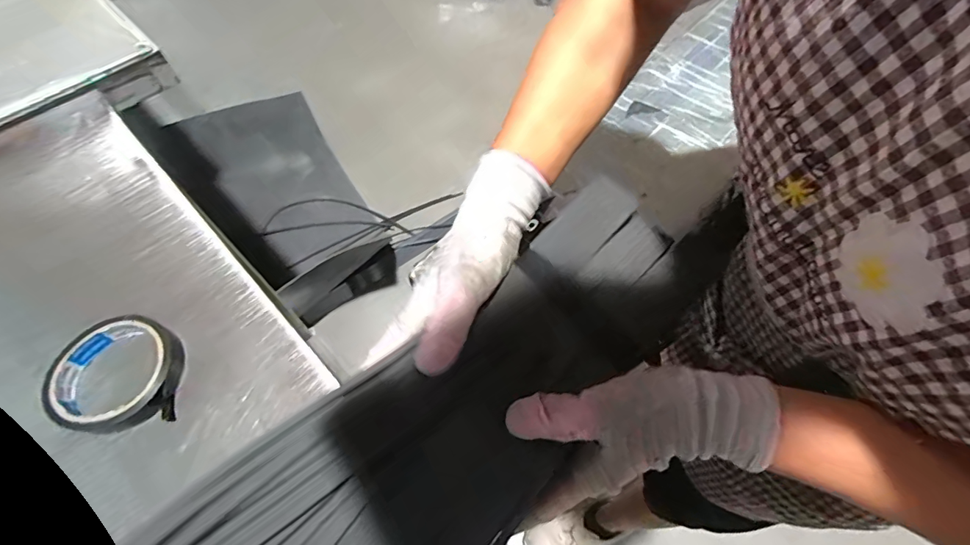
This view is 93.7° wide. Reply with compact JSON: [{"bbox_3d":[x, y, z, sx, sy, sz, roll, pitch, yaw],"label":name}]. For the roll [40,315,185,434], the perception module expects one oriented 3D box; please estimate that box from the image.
[{"bbox_3d":[-0.297,0.081,0.365,0.093,0.025,0.090,0,60,0],"label":"roll"}]

